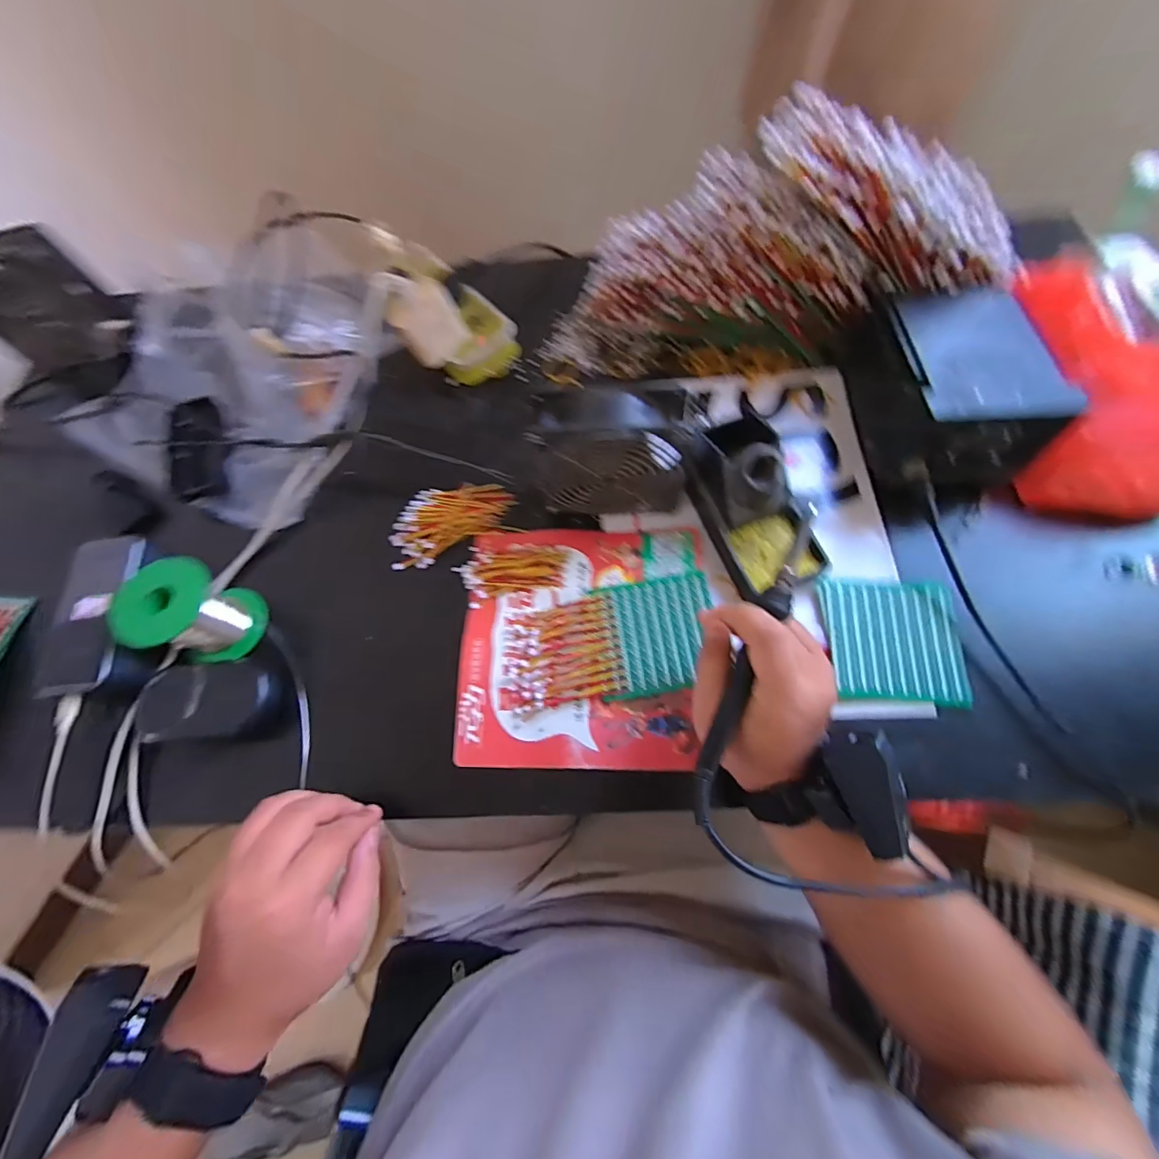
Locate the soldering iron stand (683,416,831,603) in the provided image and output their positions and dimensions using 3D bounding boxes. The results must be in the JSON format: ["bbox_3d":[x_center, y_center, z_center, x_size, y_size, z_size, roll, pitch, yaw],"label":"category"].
[{"bbox_3d":[0.146,-0.065,0.405,0.073,0.080,0.143,-21,69,-5],"label":"soldering iron stand"}]

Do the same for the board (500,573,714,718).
[{"bbox_3d":[0.023,0.050,0.404,0.174,0.011,0.090,-11,68,-1],"label":"board"}]

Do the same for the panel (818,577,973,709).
[{"bbox_3d":[0.252,0.048,0.396,0.101,0.006,0.097,2,70,1],"label":"panel"}]

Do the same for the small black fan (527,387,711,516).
[{"bbox_3d":[0.033,-0.102,0.405,0.126,0.114,0.056,2,69,4],"label":"small black fan"}]

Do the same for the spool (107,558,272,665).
[{"bbox_3d":[-0.311,0.028,0.401,0.068,0.075,0.069,-1,68,3],"label":"spool"}]

